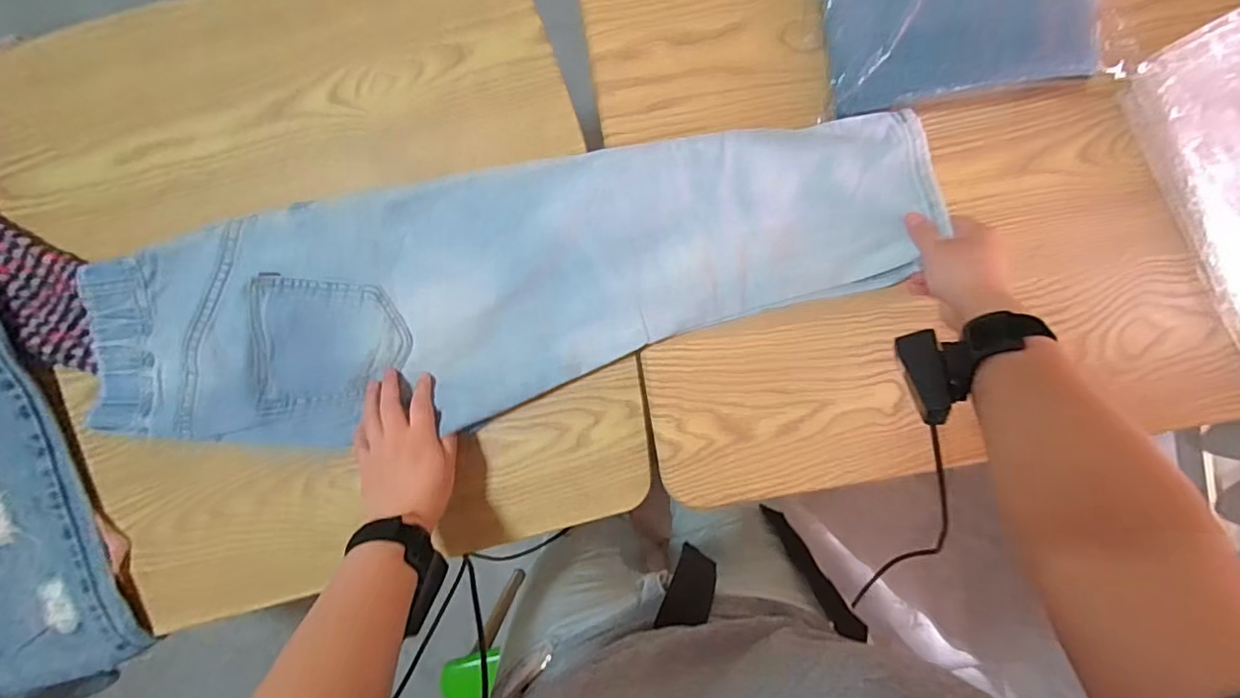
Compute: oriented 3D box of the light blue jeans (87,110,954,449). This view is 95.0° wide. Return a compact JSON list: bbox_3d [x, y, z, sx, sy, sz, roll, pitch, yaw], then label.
[{"bbox_3d":[-0.094,-0.061,0.529,0.753,0.032,0.212,-12,93,0],"label":"light blue jeans"}]

